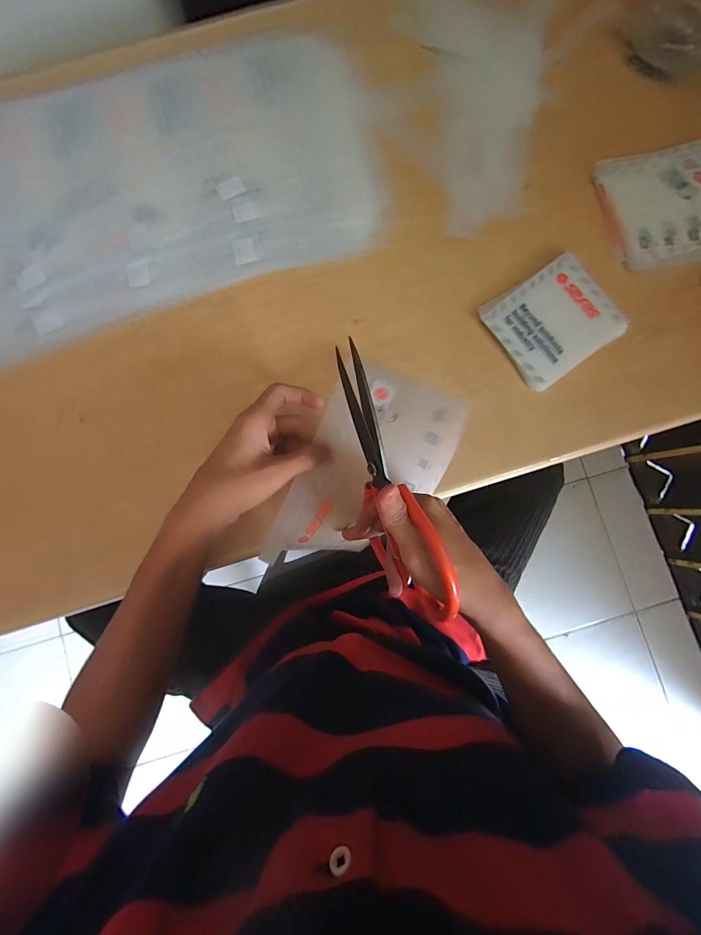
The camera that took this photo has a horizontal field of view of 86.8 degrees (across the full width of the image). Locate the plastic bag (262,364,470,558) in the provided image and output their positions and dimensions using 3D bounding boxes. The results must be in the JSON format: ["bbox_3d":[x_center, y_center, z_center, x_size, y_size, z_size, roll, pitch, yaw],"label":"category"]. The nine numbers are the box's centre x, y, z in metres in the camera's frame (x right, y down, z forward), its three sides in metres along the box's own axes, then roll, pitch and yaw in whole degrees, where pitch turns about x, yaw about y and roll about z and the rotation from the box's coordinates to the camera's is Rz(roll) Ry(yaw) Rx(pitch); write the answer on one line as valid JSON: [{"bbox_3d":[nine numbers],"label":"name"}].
[{"bbox_3d":[0.017,0.008,0.350,0.126,0.037,0.195,24,93,-16],"label":"plastic bag"}]

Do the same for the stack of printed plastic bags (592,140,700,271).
[{"bbox_3d":[0.322,-0.264,0.376,0.127,0.011,0.121,-11,86,-1],"label":"stack of printed plastic bags"}]

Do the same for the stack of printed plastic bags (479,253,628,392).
[{"bbox_3d":[0.200,-0.145,0.366,0.111,0.010,0.099,-32,86,-2],"label":"stack of printed plastic bags"}]

